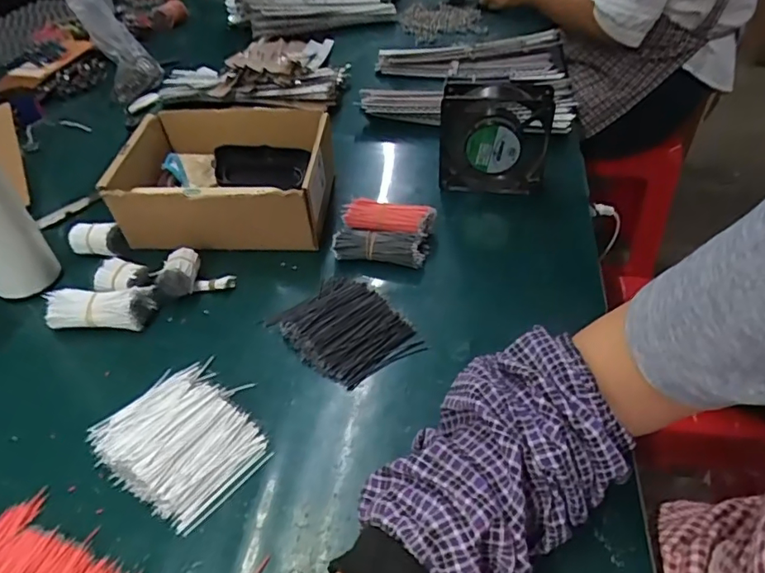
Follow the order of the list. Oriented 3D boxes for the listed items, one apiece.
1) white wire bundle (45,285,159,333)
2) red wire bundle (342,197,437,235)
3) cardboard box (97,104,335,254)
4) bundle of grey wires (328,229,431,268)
[{"bbox_3d":[-0.269,0.023,0.514,0.093,0.038,0.035,-2,44,-4],"label":"white wire bundle"},{"bbox_3d":[0.005,-0.074,0.587,0.098,0.032,0.031,8,45,11],"label":"red wire bundle"},{"bbox_3d":[-0.171,-0.123,0.618,0.214,0.098,0.176,4,44,3],"label":"cardboard box"},{"bbox_3d":[-0.002,-0.040,0.570,0.096,0.034,0.041,11,44,10],"label":"bundle of grey wires"}]

